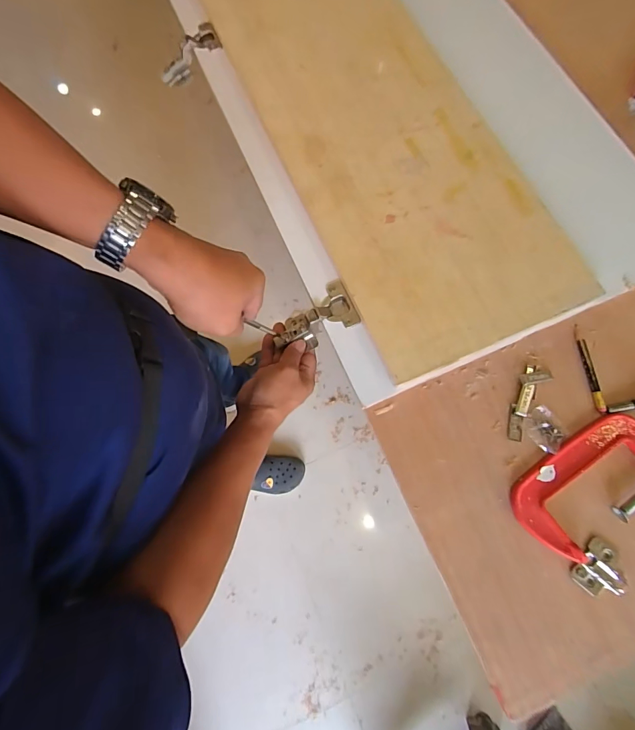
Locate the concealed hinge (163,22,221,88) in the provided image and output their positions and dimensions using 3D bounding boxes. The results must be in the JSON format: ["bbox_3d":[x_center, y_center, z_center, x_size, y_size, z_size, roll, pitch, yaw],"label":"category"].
[{"bbox_3d":[-0.202,-0.487,0.625,0.112,0.034,0.065,-37,76,16],"label":"concealed hinge"}]

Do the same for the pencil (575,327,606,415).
[{"bbox_3d":[0.321,0.004,0.464,0.011,0.005,0.102,-6,74,1],"label":"pencil"}]

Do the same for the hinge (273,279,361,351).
[{"bbox_3d":[-0.004,-0.058,0.495,0.101,0.036,0.060,-26,75,17],"label":"hinge"}]

